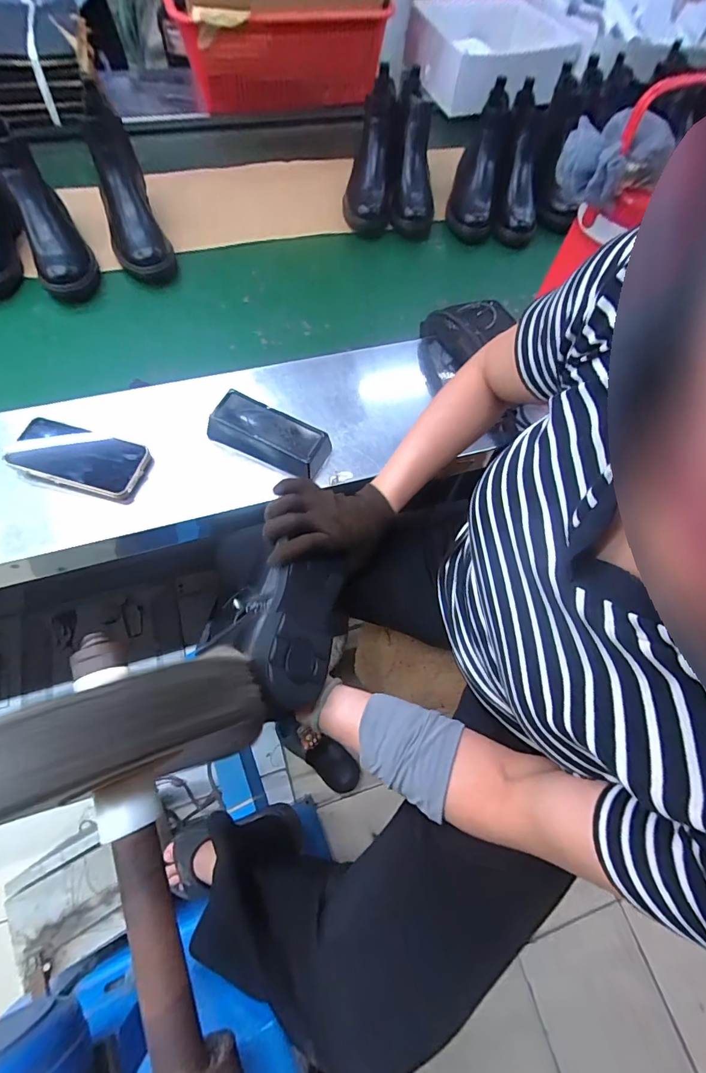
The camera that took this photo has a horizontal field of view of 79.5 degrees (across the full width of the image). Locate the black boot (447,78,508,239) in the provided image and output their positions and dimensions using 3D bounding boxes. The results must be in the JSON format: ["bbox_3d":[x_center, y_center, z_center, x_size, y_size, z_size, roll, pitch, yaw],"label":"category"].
[{"bbox_3d":[0.261,-0.777,0.867,0.089,0.156,0.329,10,64,1],"label":"black boot"}]

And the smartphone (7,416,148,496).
[{"bbox_3d":[-0.346,-0.102,0.536,0.153,0.015,0.075,17,73,-3],"label":"smartphone"}]

